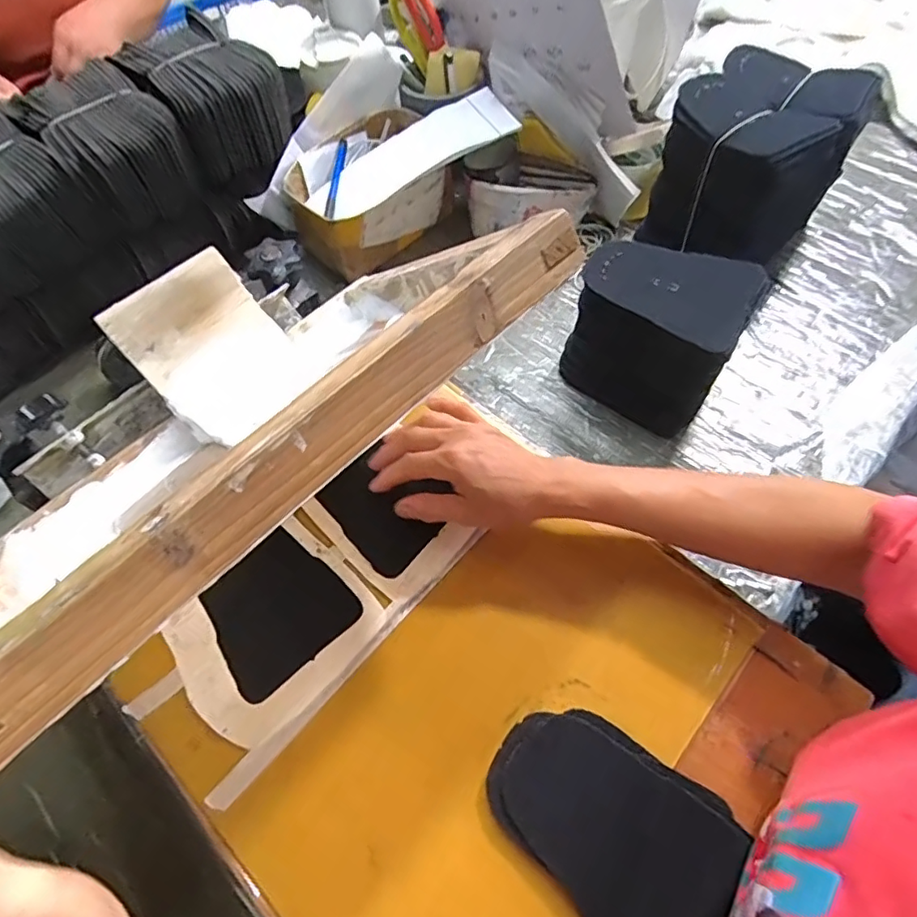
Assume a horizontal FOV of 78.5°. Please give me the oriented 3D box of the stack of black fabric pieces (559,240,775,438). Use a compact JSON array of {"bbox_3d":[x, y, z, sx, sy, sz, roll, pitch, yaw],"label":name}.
[{"bbox_3d":[0.181,-0.117,0.525,0.139,0.119,0.105,31,66,18],"label":"stack of black fabric pieces"}]

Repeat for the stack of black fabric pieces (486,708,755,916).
[{"bbox_3d":[0.093,0.222,0.343,0.145,0.019,0.102,38,69,21],"label":"stack of black fabric pieces"}]

